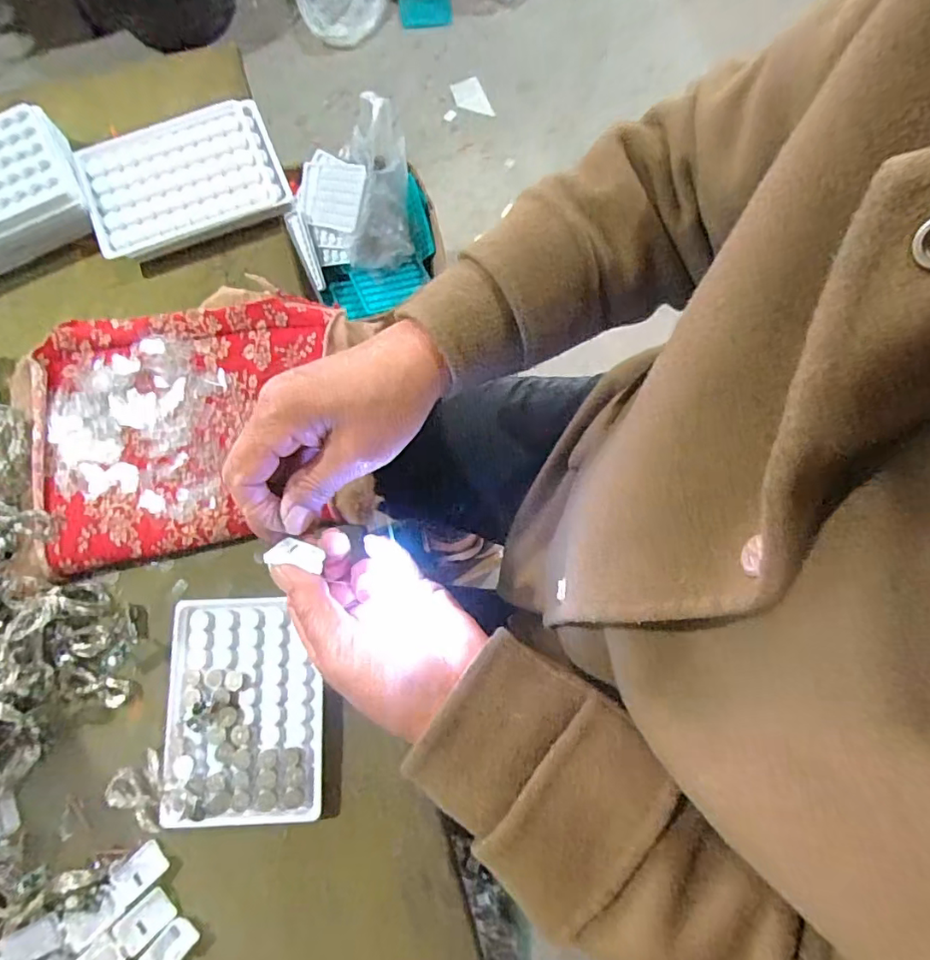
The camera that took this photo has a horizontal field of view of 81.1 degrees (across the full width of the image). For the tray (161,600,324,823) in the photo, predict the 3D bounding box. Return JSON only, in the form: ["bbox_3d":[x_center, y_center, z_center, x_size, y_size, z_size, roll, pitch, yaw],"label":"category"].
[{"bbox_3d":[-0.135,0.139,0.334,0.091,0.015,0.127,-2,77,-2],"label":"tray"}]

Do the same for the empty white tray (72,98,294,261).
[{"bbox_3d":[-0.209,-0.224,0.405,0.139,0.015,0.099,-18,78,-6],"label":"empty white tray"}]

